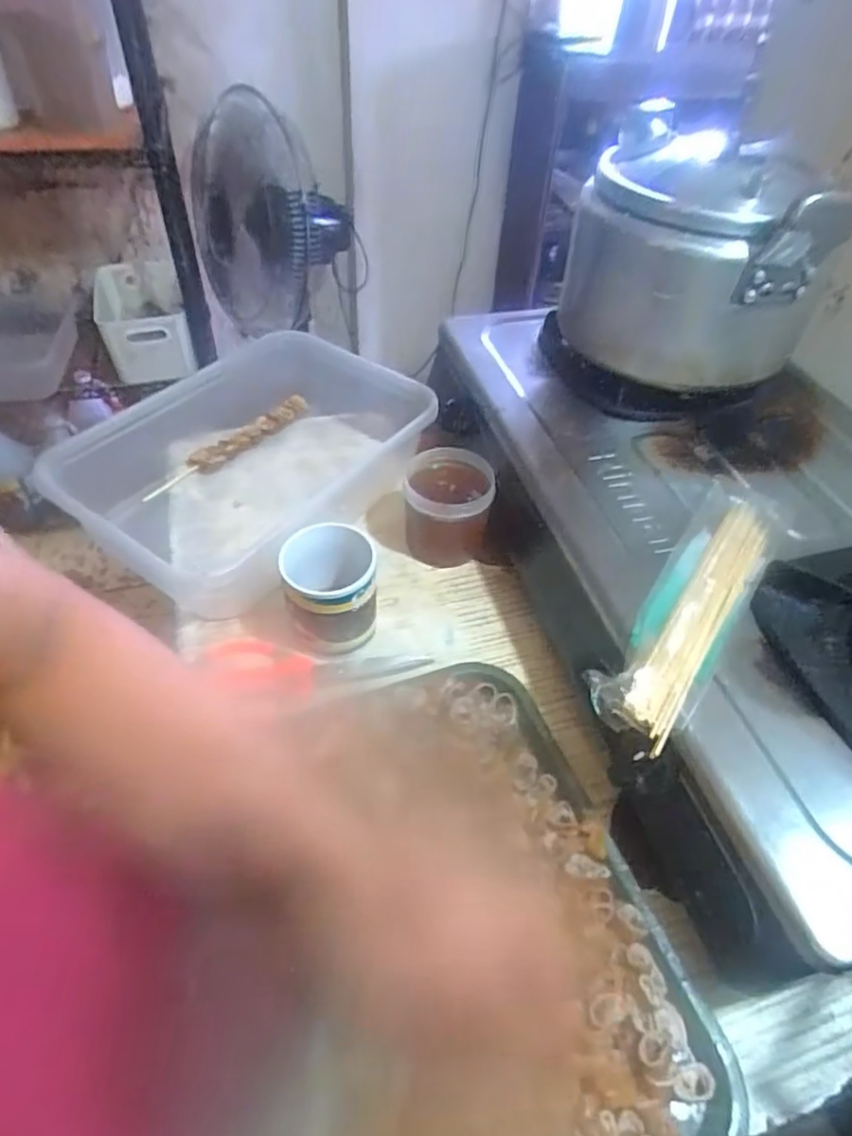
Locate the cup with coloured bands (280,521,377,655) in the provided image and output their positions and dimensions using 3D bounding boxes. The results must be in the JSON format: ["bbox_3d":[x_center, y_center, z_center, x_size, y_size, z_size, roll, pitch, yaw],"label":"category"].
[{"bbox_3d":[-0.081,0.023,0.554,0.073,0.097,0.079,2,48,-2],"label":"cup with coloured bands"}]

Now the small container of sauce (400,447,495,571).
[{"bbox_3d":[0.021,-0.062,0.641,0.086,0.083,0.088,5,48,1],"label":"small container of sauce"}]

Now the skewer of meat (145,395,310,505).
[{"bbox_3d":[-0.230,-0.145,0.738,0.040,0.014,0.225,32,54,23],"label":"skewer of meat"}]

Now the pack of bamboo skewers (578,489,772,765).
[{"bbox_3d":[0.200,0.020,0.465,0.062,0.027,0.268,31,53,22],"label":"pack of bamboo skewers"}]

